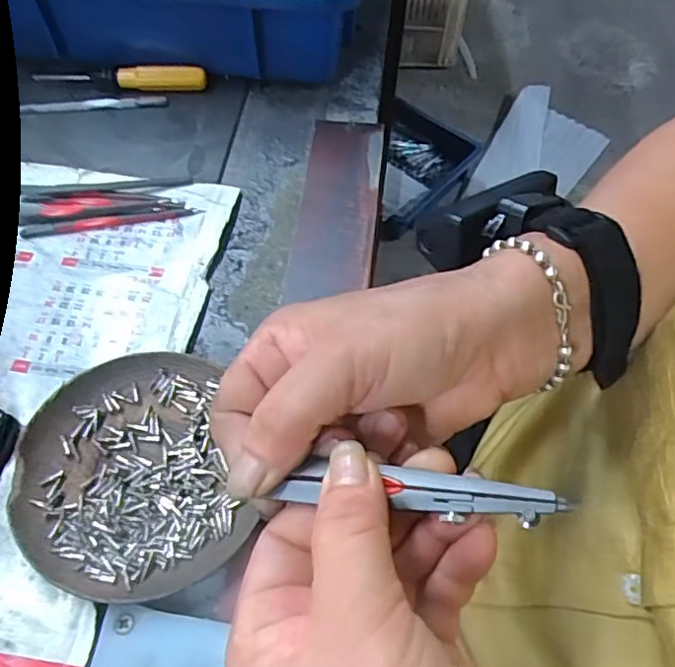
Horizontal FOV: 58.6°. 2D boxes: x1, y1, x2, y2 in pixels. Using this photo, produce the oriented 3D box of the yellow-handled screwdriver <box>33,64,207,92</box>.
[{"bbox_3d":[-0.159,-0.187,0.440,0.126,0.017,0.014,0,58,-2],"label":"yellow-handled screwdriver"}]

